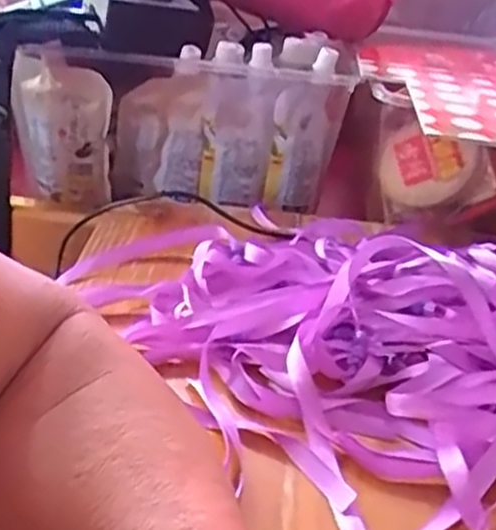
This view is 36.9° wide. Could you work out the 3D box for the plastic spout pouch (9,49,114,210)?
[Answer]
[{"bbox_3d":[-0.157,-0.111,0.621,0.083,0.119,0.021,17,30,18],"label":"plastic spout pouch"}]

